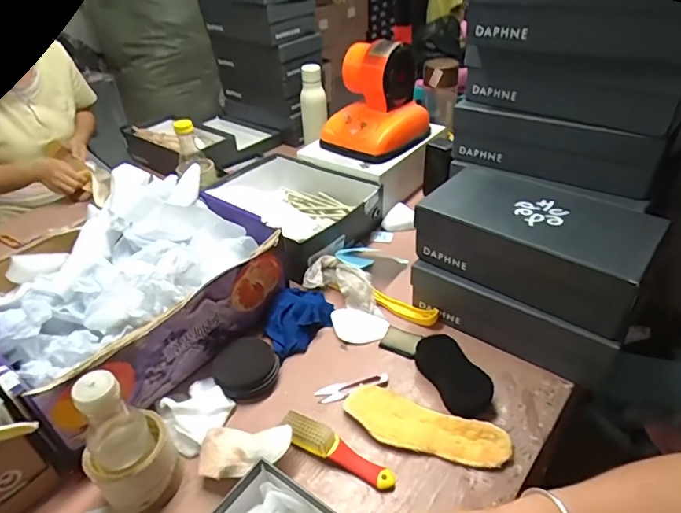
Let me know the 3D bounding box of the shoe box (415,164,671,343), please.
[{"bbox_3d":[0.276,-0.029,0.673,0.288,0.094,0.183,22,44,30],"label":"shoe box"}]

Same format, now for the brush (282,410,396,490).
[{"bbox_3d":[-0.004,0.237,0.575,0.151,0.025,0.031,16,41,24],"label":"brush"}]

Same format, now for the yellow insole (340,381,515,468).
[{"bbox_3d":[0.106,0.216,0.595,0.206,0.017,0.071,15,41,22],"label":"yellow insole"}]

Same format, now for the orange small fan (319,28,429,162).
[{"bbox_3d":[0.072,-0.342,0.994,0.186,0.197,0.188,24,45,31],"label":"orange small fan"}]

